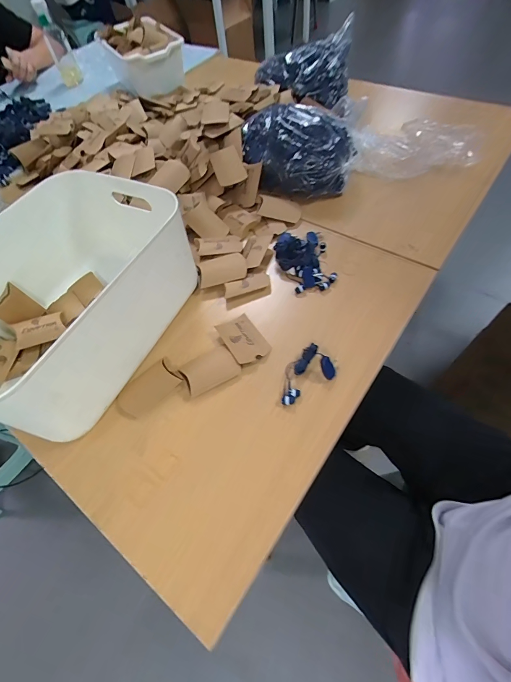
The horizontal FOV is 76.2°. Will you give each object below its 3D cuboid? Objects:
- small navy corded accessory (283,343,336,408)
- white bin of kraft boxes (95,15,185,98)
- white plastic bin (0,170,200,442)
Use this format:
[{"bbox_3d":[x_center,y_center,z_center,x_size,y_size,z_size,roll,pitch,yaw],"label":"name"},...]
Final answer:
[{"bbox_3d":[0.063,0.042,0.452,0.085,0.025,0.055,-30,60,-12],"label":"small navy corded accessory"},{"bbox_3d":[-0.340,-0.869,0.995,0.187,0.117,0.300,-29,60,-11],"label":"white bin of kraft boxes"},{"bbox_3d":[-0.302,-0.070,0.498,0.288,0.166,0.360,17,62,16],"label":"white plastic bin"}]

